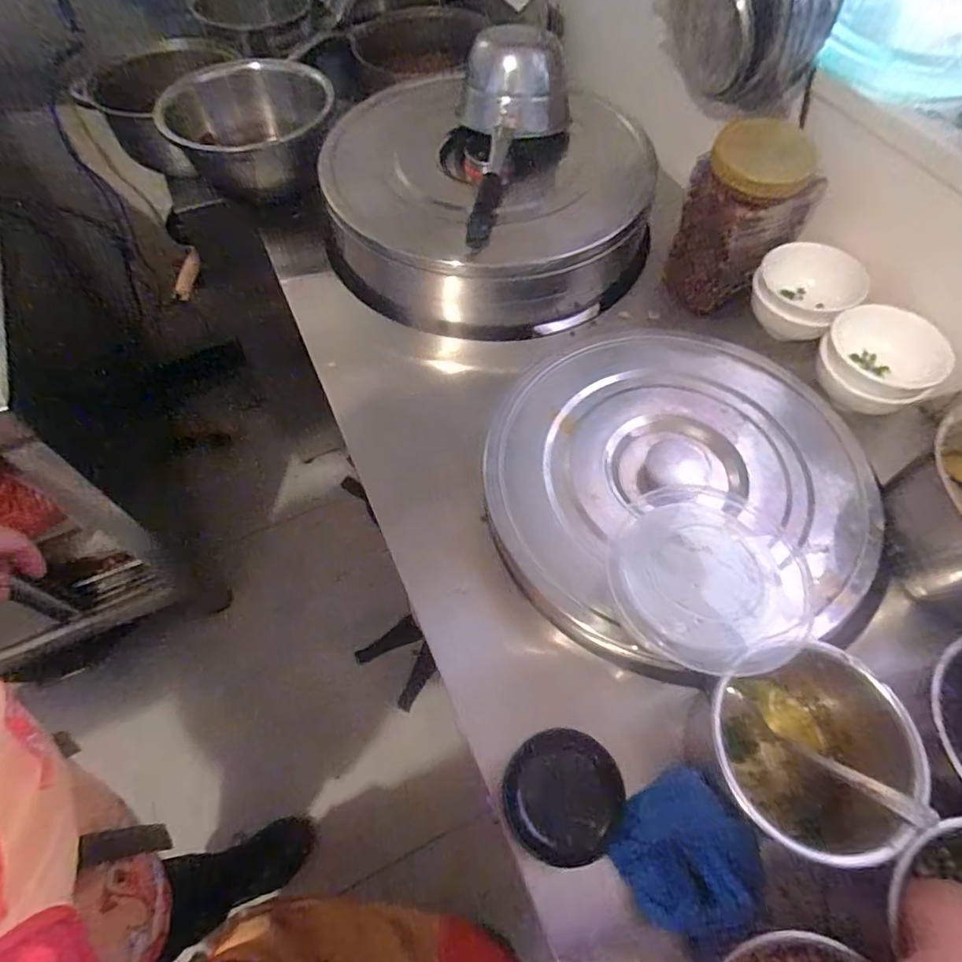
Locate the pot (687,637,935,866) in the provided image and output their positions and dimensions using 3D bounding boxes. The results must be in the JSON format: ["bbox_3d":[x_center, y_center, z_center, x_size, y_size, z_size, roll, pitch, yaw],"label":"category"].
[{"bbox_3d":[0.231,0.200,0.415,0.135,0.096,0.124,-19,61,-10],"label":"pot"}]

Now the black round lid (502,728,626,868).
[{"bbox_3d":[0.061,0.240,0.433,0.091,0.010,0.087,-7,65,15],"label":"black round lid"}]

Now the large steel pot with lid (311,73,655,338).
[{"bbox_3d":[0.009,-0.370,0.747,0.377,0.128,0.377,0,60,1],"label":"large steel pot with lid"}]

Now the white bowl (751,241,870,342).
[{"bbox_3d":[0.387,-0.229,0.676,0.113,0.059,0.120,40,68,21],"label":"white bowl"}]

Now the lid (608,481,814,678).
[{"bbox_3d":[0.173,0.067,0.425,0.137,0.022,0.146,0,60,1],"label":"lid"}]

